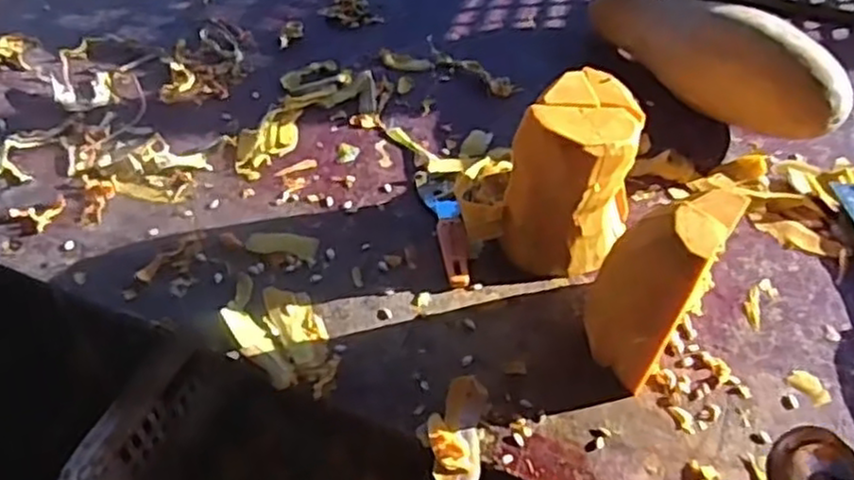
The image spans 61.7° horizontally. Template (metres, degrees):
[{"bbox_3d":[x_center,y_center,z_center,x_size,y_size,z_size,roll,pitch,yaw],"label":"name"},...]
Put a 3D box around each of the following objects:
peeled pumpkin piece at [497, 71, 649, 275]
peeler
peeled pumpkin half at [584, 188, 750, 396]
[{"bbox_3d":[0.139,-0.059,0.676,0.113,0.165,0.115,16,50,12],"label":"peeled pumpkin piece"},{"bbox_3d":[0.020,-0.018,0.740,0.037,0.011,0.156,-7,49,-8],"label":"peeler"},{"bbox_3d":[0.180,0.037,0.592,0.079,0.175,0.089,28,53,21],"label":"peeled pumpkin half"}]

